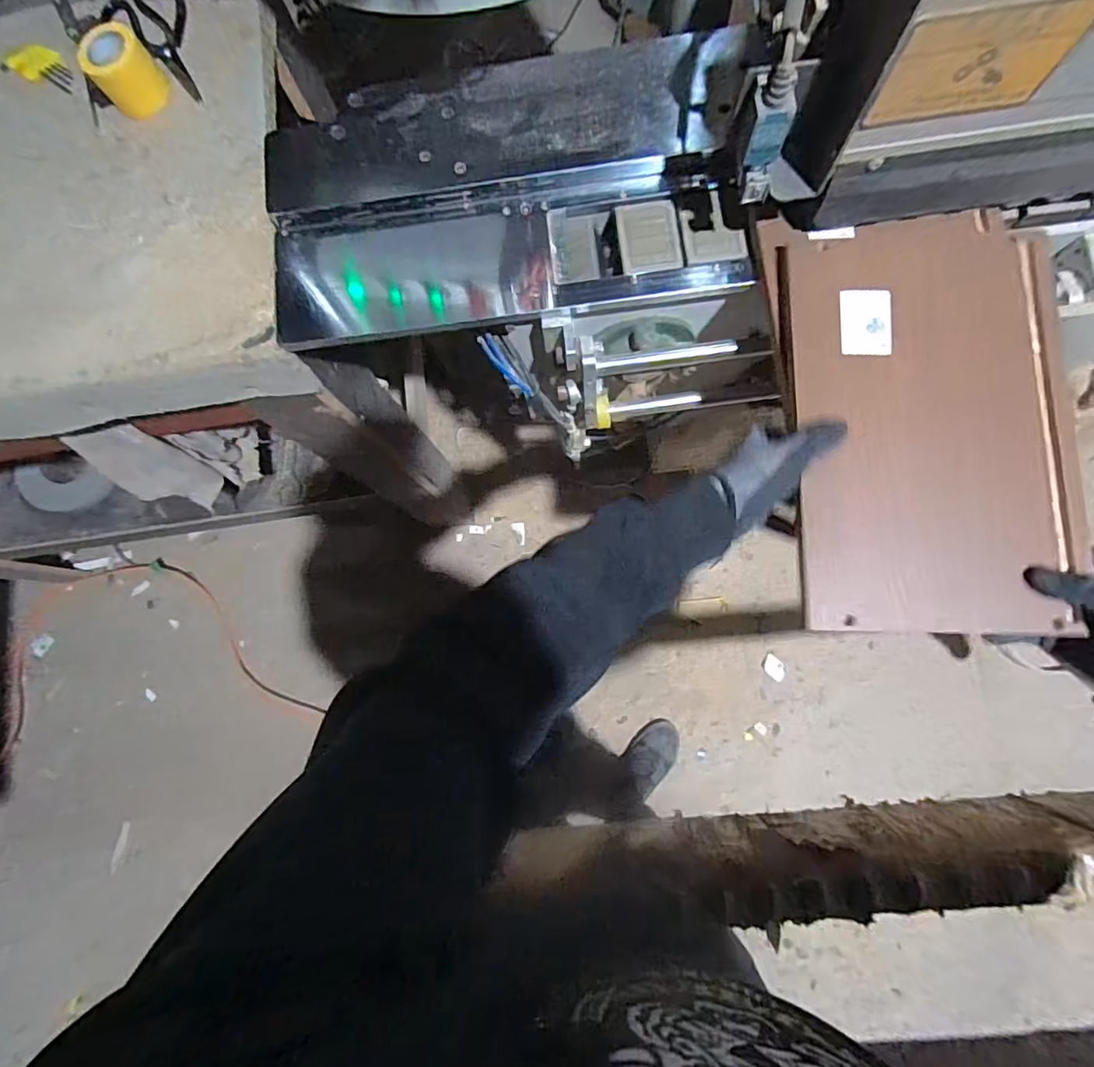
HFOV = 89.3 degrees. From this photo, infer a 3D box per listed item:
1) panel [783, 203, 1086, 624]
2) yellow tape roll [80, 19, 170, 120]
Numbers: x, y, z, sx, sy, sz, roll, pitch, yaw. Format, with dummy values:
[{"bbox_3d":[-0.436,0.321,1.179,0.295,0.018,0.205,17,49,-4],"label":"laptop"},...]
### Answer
[{"bbox_3d":[0.312,-0.097,0.465,0.196,0.016,0.351,0,81,4],"label":"panel"},{"bbox_3d":[-0.450,-0.495,0.592,0.067,0.046,0.068,-1,81,4],"label":"yellow tape roll"}]

